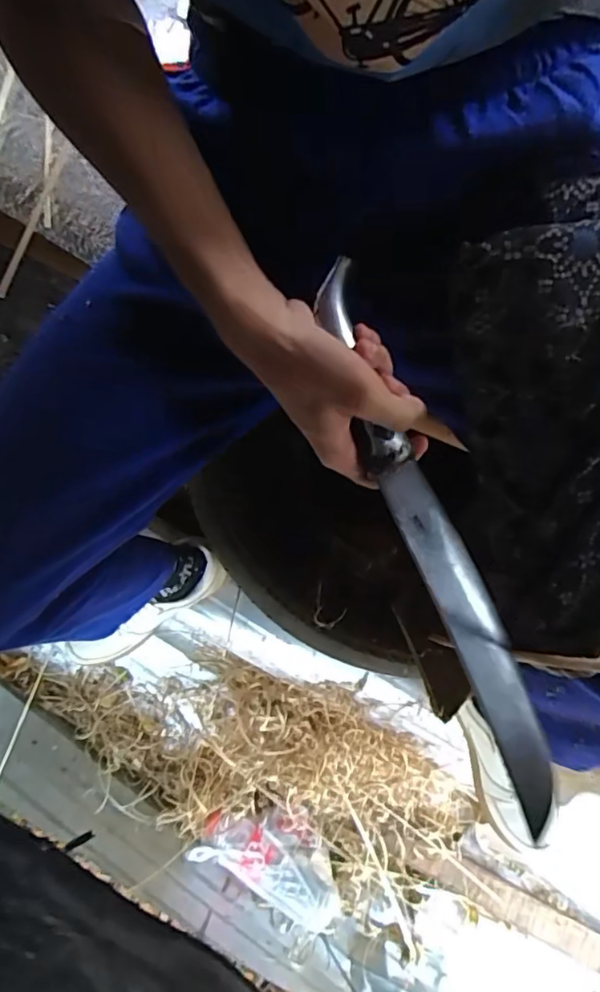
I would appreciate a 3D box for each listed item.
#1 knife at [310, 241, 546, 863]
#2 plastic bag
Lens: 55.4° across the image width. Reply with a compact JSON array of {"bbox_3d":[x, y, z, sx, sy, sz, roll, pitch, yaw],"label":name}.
[{"bbox_3d":[0.093,0.045,0.368,0.039,0.019,0.389,-25,98,-4],"label":"knife"},{"bbox_3d":[-0.037,0.564,0.905,0.238,0.051,0.138,27,80,6],"label":"plastic bag"}]

